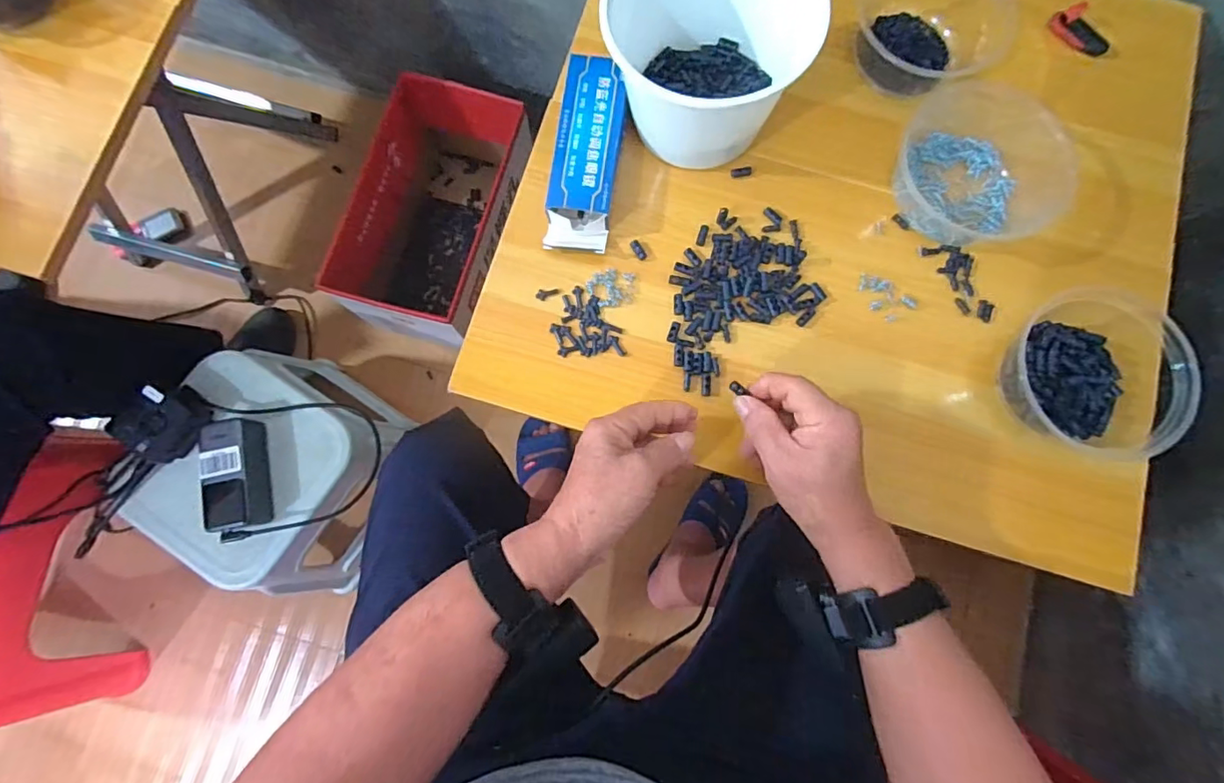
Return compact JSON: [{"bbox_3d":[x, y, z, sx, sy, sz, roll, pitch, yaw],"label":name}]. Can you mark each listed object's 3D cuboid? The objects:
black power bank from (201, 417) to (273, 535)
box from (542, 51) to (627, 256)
[{"bbox_3d":[-0.465,0.102,0.663,0.060,0.046,0.131,-10,83,-1],"label":"black power bank"},{"bbox_3d":[-0.022,-0.215,0.485,0.057,0.030,0.172,8,80,0],"label":"box"}]

